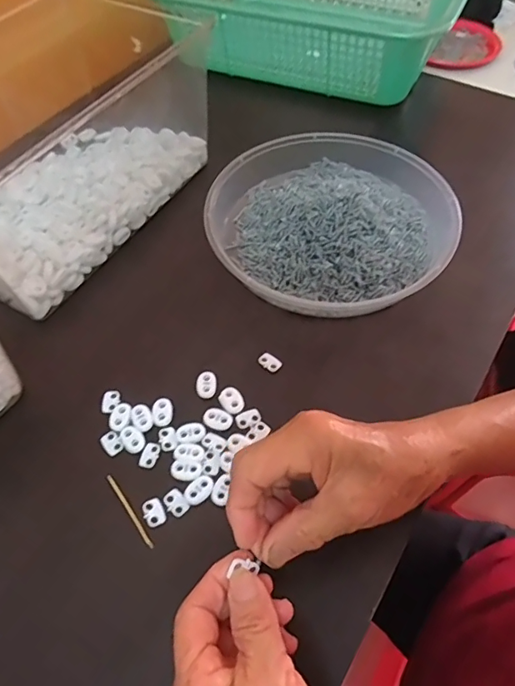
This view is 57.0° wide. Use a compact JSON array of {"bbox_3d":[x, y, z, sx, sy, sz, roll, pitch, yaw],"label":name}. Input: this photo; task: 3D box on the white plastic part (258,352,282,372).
[{"bbox_3d":[0.011,0.016,0.398,0.012,0.004,0.018,-41,67,-21],"label":"white plastic part"}]

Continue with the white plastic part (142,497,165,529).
[{"bbox_3d":[-0.073,0.118,0.332,0.013,0.004,0.020,-23,61,-12],"label":"white plastic part"}]

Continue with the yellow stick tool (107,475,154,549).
[{"bbox_3d":[-0.090,0.117,0.334,0.005,0.004,0.061,-33,64,-18],"label":"yellow stick tool"}]

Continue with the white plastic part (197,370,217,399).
[{"bbox_3d":[-0.042,0.033,0.385,0.016,0.005,0.024,-4,59,-2],"label":"white plastic part"}]

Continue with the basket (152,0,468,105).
[{"bbox_3d":[0.071,-0.444,0.641,0.378,0.108,0.298,17,59,13],"label":"basket"}]

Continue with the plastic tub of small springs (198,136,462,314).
[{"bbox_3d":[0.070,-0.127,0.460,0.226,0.045,0.218,0,59,0],"label":"plastic tub of small springs"}]

